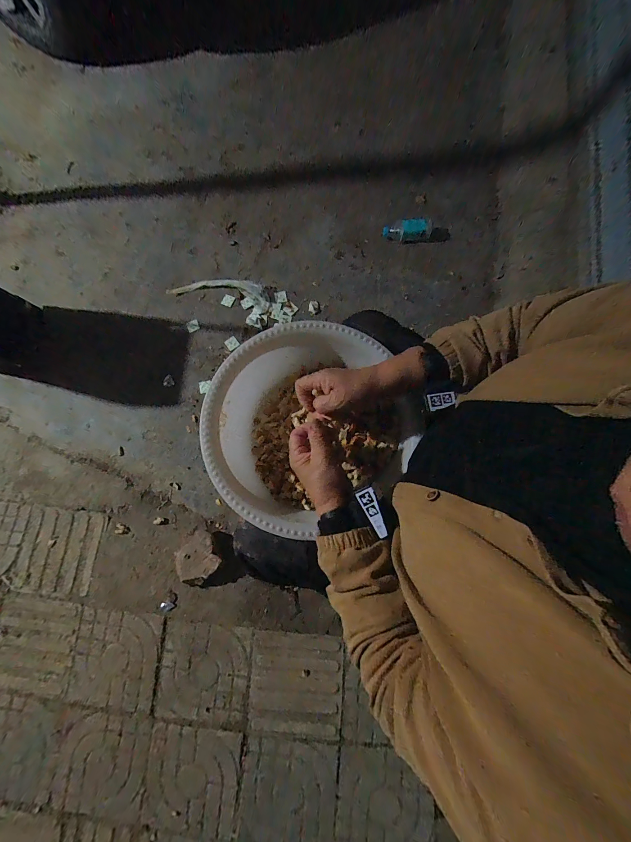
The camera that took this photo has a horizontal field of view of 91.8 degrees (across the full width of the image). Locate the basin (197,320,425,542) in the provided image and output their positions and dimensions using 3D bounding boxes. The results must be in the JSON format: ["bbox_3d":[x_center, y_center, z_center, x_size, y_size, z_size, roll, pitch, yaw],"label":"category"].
[{"bbox_3d":[-0.013,0.011,0.510,0.315,0.104,0.315,0,77,-1],"label":"basin"}]

